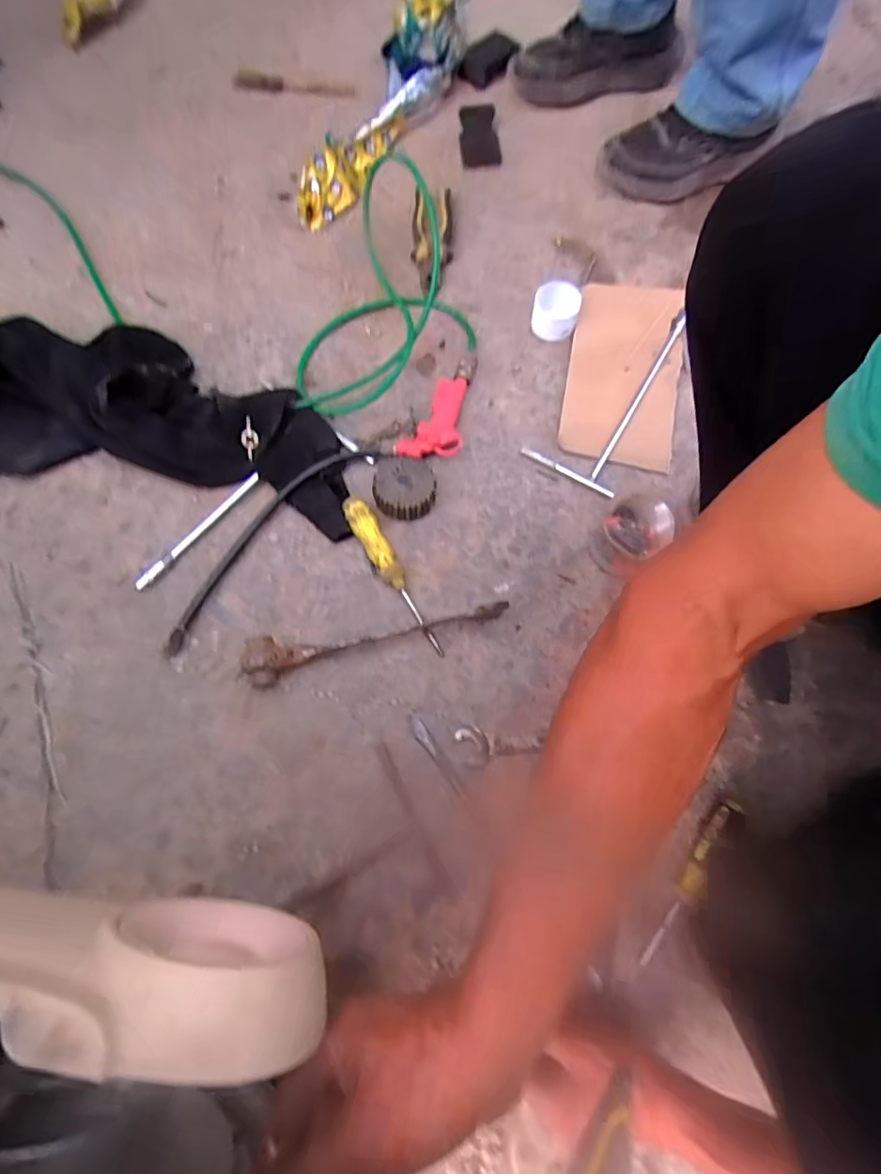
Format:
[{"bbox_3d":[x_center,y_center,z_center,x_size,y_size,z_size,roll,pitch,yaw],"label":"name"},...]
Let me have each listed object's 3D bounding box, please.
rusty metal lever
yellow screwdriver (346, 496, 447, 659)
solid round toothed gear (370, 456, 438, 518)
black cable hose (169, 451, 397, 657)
[{"bbox_3d":[-0.071,0.060,0.556,0.283,0.034,0.050,-9,72,-2],"label":"rusty metal lever"},{"bbox_3d":[-0.050,-0.016,0.581,0.029,0.021,0.200,-31,74,-9],"label":"yellow screwdriver"},{"bbox_3d":[-0.044,-0.119,0.615,0.070,0.039,0.081,-15,72,-5],"label":"solid round toothed gear"},{"bbox_3d":[-0.193,-0.065,0.605,0.059,0.020,0.337,42,77,13],"label":"black cable hose"}]

